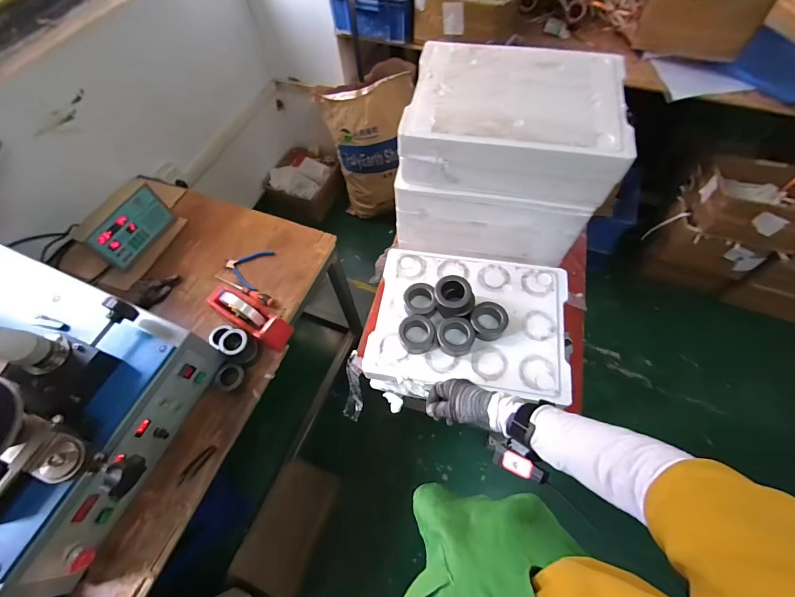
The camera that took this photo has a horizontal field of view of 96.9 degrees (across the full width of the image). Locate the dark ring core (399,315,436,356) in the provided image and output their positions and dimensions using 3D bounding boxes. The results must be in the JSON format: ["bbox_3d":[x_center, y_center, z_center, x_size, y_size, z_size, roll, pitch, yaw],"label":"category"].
[{"bbox_3d":[0.038,0.069,0.678,0.067,0.037,0.065,-1,62,1],"label":"dark ring core"}]

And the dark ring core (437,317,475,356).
[{"bbox_3d":[0.109,0.072,0.667,0.068,0.034,0.065,2,62,3],"label":"dark ring core"}]

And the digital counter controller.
[{"bbox_3d":[-0.766,-0.204,1.024,0.039,0.133,0.229,24,65,14],"label":"digital counter controller"}]

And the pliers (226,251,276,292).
[{"bbox_3d":[-0.440,-0.095,1.027,0.120,0.013,0.136,14,63,9],"label":"pliers"}]

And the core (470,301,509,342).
[{"bbox_3d":[0.175,0.039,0.680,0.070,0.036,0.078,8,62,6],"label":"core"}]

